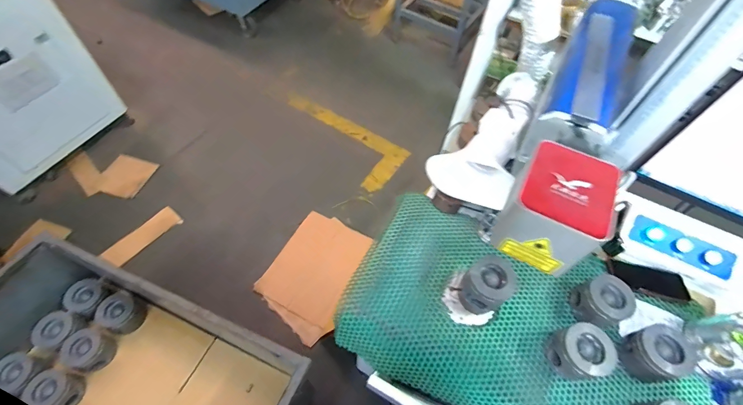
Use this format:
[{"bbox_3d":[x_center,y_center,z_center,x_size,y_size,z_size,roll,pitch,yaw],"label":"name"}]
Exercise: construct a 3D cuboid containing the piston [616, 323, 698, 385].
[{"bbox_3d":[0.522,0.283,0.647,0.082,0.091,0.087,2,56,-3],"label":"piston"}]

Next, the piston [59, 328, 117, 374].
[{"bbox_3d":[-0.723,0.377,0.891,0.100,0.060,0.097,2,56,-3],"label":"piston"}]

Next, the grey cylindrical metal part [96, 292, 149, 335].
[{"bbox_3d":[-0.681,0.302,0.949,0.100,0.057,0.093,2,56,-3],"label":"grey cylindrical metal part"}]

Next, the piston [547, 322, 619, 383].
[{"bbox_3d":[0.382,0.279,0.641,0.080,0.093,0.087,2,56,-3],"label":"piston"}]

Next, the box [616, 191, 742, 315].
[{"bbox_3d":[0.757,0.124,0.813,0.343,0.075,0.179,25,58,13],"label":"box"}]

